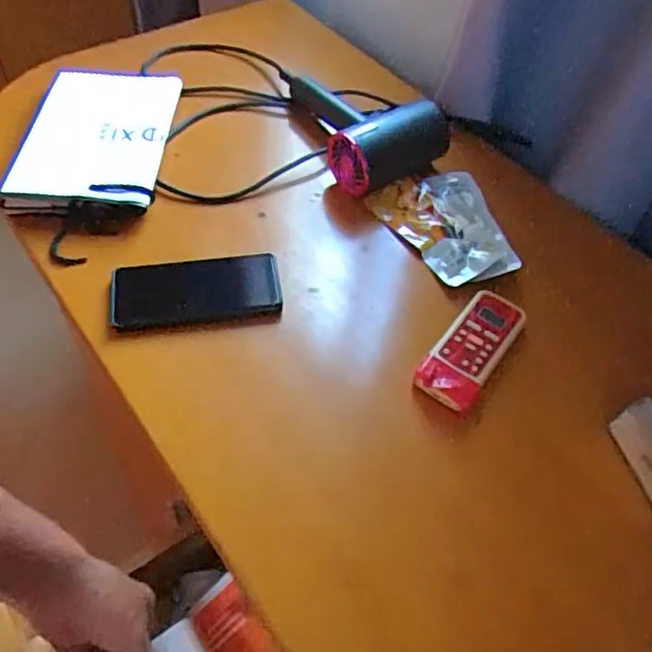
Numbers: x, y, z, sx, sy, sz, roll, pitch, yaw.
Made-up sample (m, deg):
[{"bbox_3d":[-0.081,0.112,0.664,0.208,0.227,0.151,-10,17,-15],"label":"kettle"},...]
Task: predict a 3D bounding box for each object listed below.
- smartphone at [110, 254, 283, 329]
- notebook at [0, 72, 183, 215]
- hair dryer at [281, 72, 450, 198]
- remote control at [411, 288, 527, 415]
[{"bbox_3d":[-0.128,-0.036,0.600,0.162,0.010,0.068,-6,65,-6],"label":"smartphone"},{"bbox_3d":[-0.260,-0.216,0.699,0.155,0.024,0.222,4,58,-1],"label":"notebook"},{"bbox_3d":[0.031,-0.256,0.735,0.127,0.065,0.208,-25,58,-18],"label":"hair dryer"},{"bbox_3d":[0.136,0.021,0.569,0.054,0.021,0.134,30,59,20],"label":"remote control"}]

